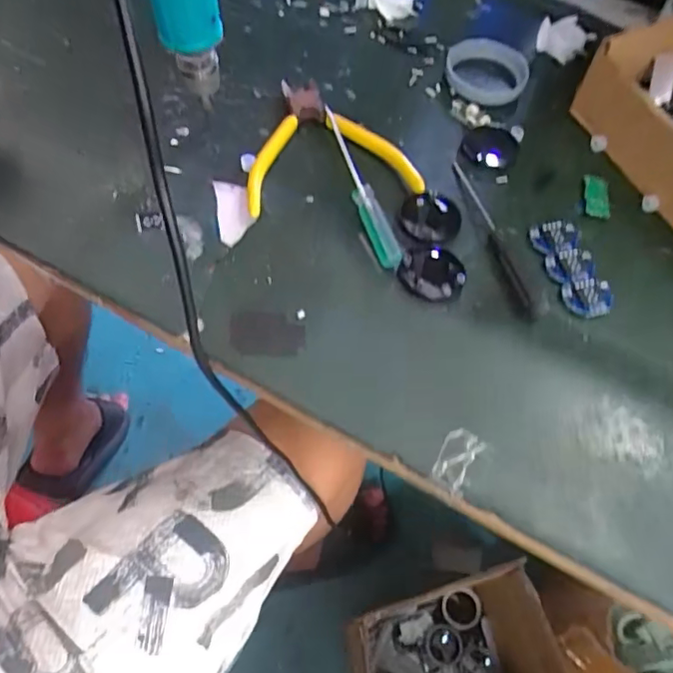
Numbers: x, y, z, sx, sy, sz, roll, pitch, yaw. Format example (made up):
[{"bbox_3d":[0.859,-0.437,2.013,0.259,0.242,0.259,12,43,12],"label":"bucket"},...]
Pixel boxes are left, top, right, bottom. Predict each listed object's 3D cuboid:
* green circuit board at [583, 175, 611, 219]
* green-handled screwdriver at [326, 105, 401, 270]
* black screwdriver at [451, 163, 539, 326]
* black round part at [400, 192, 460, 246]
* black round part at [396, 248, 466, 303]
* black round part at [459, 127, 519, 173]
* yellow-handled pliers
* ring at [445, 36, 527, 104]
[{"bbox_3d":[0.167,-0.090,0.360,0.016,0.005,0.032,8,62,1],"label":"green circuit board"},{"bbox_3d":[0.014,-0.094,0.346,0.014,0.014,0.123,-15,64,-10],"label":"green-handled screwdriver"},{"bbox_3d":[0.097,-0.063,0.341,0.012,0.015,0.123,-9,63,-8],"label":"black screwdriver"},{"bbox_3d":[0.060,-0.072,0.347,0.036,0.009,0.036,1,63,-2],"label":"black round part"},{"bbox_3d":[0.055,-0.037,0.323,0.038,0.008,0.033,4,62,-1],"label":"black round part"},{"bbox_3d":[0.103,-0.126,0.377,0.037,0.007,0.039,1,63,-2],"label":"black round part"},{"bbox_3d":[-0.011,-0.130,0.364,0.107,0.011,0.106,-12,64,-9],"label":"yellow-handled pliers"},{"bbox_3d":[0.107,-0.189,0.399,0.057,0.009,0.057,1,63,-2],"label":"ring"}]

